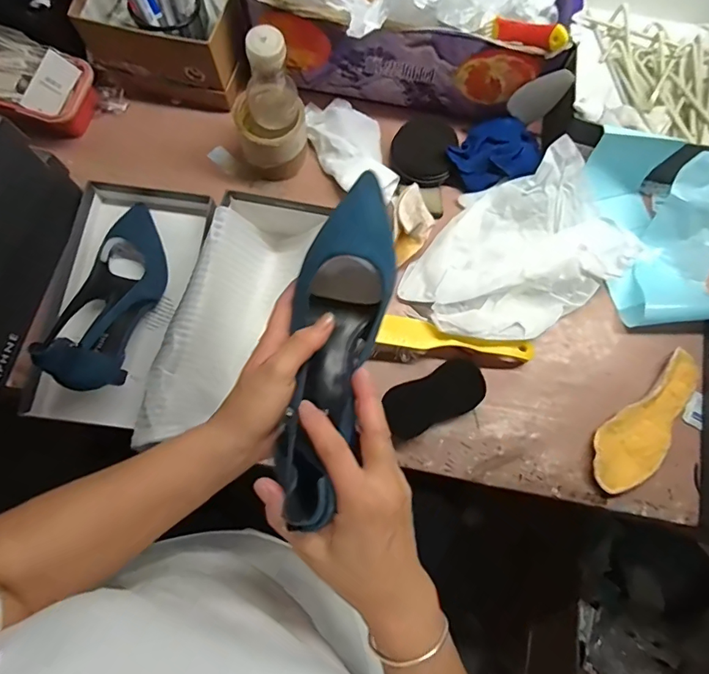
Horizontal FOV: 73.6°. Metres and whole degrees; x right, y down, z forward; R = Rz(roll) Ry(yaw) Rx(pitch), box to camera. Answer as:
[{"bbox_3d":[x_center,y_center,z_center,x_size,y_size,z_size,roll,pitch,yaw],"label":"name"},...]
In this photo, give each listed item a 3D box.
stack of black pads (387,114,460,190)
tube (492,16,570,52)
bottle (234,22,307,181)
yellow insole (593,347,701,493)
[{"bbox_3d":[0.088,-0.247,0.632,0.083,0.019,0.085,14,100,14],"label":"stack of black pads"},{"bbox_3d":[0.201,-0.346,0.541,0.083,0.024,0.017,25,77,20],"label":"tube"},{"bbox_3d":[-0.104,-0.273,0.567,0.082,0.190,0.075,-13,77,-4],"label":"bottle"},{"bbox_3d":[0.357,0.103,0.568,0.197,0.016,0.070,-41,81,-10],"label":"yellow insole"}]

